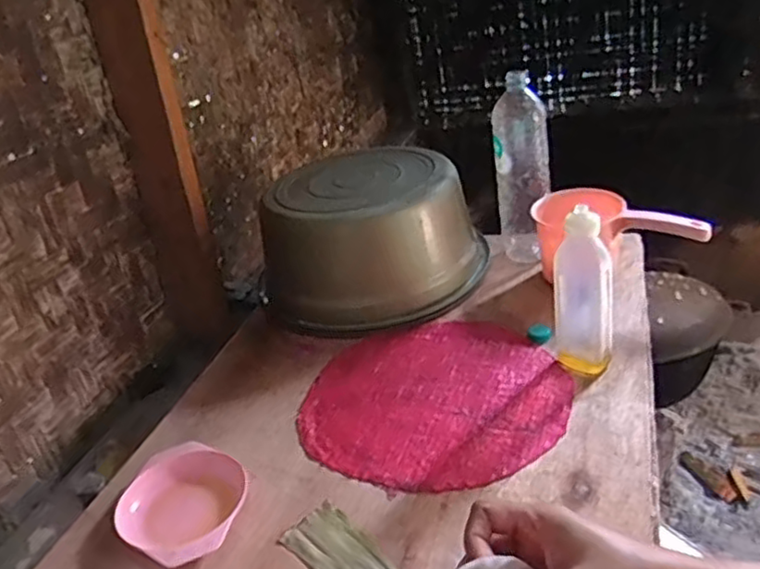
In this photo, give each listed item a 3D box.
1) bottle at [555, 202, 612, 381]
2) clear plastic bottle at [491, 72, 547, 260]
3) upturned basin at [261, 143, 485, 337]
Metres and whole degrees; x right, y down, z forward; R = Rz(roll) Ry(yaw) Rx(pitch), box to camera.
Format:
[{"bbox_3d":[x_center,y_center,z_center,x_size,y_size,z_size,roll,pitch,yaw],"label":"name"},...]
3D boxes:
[{"bbox_3d":[0.261,0.007,0.863,0.071,0.219,0.074,-1,28,17],"label":"bottle"},{"bbox_3d":[0.237,-0.168,1.112,0.088,0.329,0.096,-3,29,13],"label":"clear plastic bottle"},{"bbox_3d":[-0.017,-0.081,1.132,0.313,0.197,0.324,-8,27,4],"label":"upturned basin"}]

